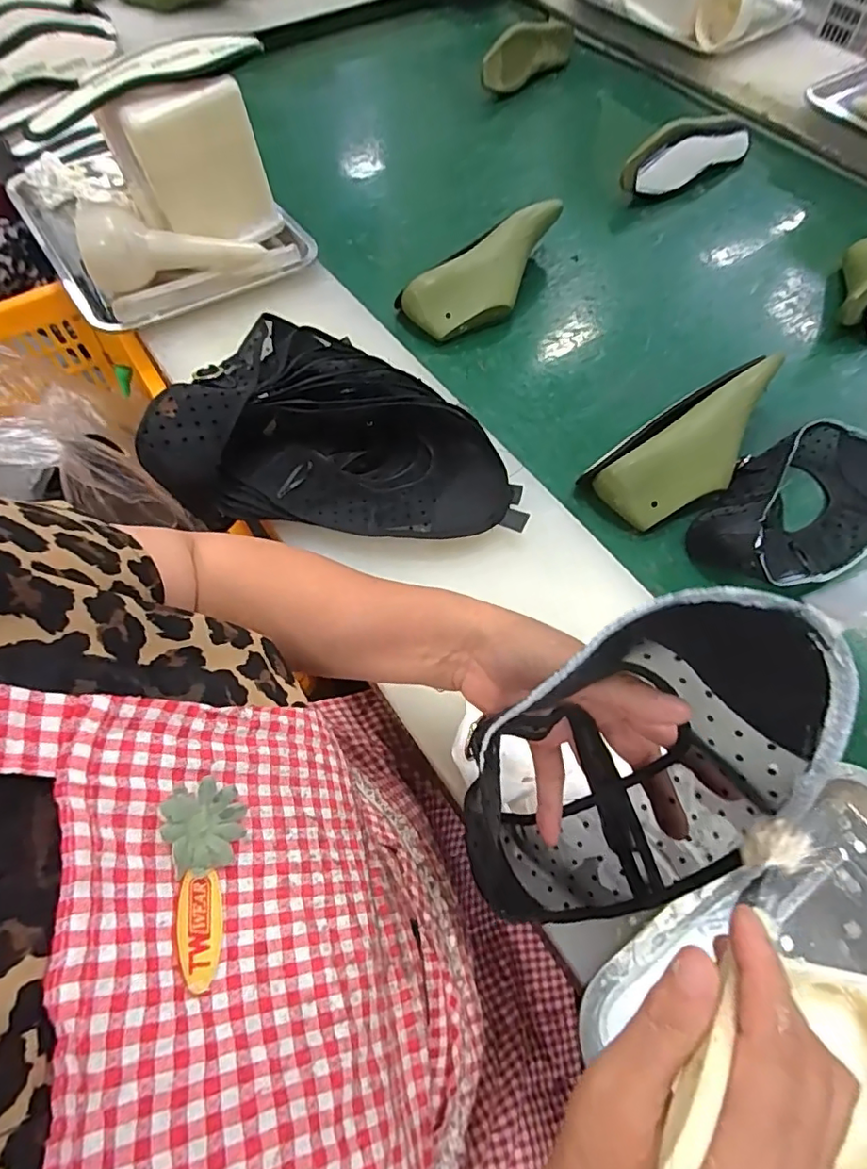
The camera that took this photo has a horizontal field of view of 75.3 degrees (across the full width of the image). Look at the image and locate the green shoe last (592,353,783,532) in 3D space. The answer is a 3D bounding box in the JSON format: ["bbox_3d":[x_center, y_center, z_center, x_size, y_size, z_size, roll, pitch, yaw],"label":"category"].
[{"bbox_3d":[0.285,-0.141,0.595,0.233,0.073,0.076,-29,66,-14],"label":"green shoe last"}]

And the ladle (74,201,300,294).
[{"bbox_3d":[-0.294,-0.404,0.673,0.238,0.077,0.078,-1,62,0],"label":"ladle"}]

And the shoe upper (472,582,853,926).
[{"bbox_3d":[0.093,0.106,0.289,0.125,0.266,0.075,36,43,18],"label":"shoe upper"}]

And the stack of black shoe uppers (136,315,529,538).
[{"bbox_3d":[-0.079,-0.167,0.539,0.328,0.081,0.237,3,62,2],"label":"stack of black shoe uppers"}]

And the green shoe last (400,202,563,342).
[{"bbox_3d":[0.082,-0.410,0.742,0.261,0.084,0.094,-28,65,-14],"label":"green shoe last"}]

